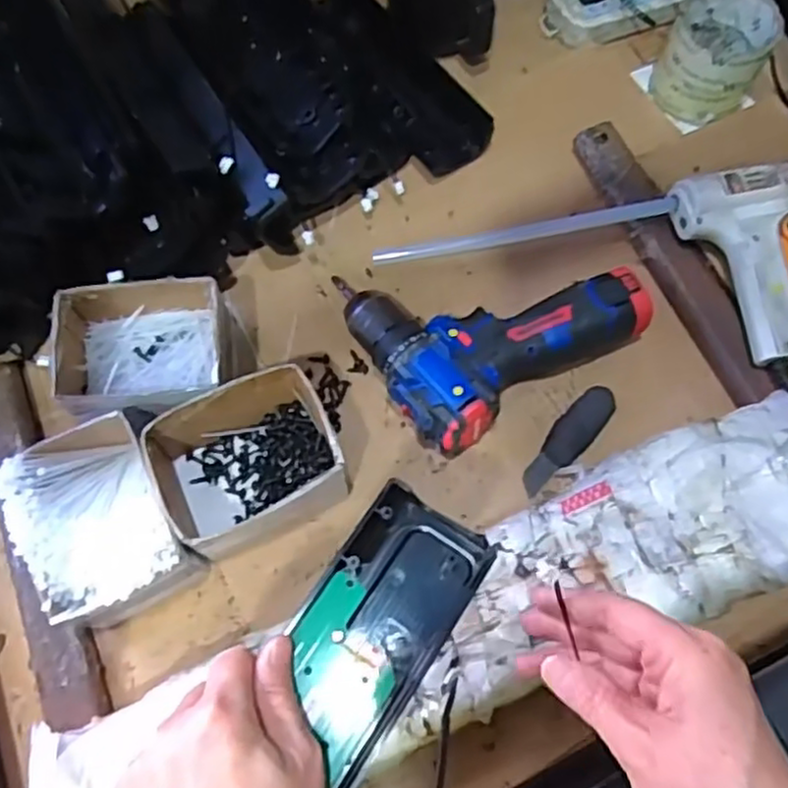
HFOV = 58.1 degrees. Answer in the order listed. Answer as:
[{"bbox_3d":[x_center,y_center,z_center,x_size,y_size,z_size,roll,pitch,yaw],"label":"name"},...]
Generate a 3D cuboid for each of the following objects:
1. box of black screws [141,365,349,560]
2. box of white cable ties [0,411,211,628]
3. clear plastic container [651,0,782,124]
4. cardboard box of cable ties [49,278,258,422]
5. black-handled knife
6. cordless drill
[{"bbox_3d":[-0.104,0.047,0.507,0.118,0.080,0.096,-24,71,-8],"label":"box of black screws"},{"bbox_3d":[-0.196,0.088,0.485,0.092,0.092,0.131,-32,72,-11],"label":"box of white cable ties"},{"bbox_3d":[0.280,-0.299,0.626,0.083,0.072,0.093,30,73,11],"label":"clear plastic container"},{"bbox_3d":[-0.178,-0.029,0.533,0.124,0.082,0.091,-8,70,-3],"label":"cardboard box of cable ties"},{"bbox_3d":[0.132,0.036,0.544,0.030,0.017,0.101,42,75,14],"label":"black-handled knife"},{"bbox_3d":[0.075,-0.062,0.558,0.201,0.060,0.149,-31,72,-10],"label":"cordless drill"}]

